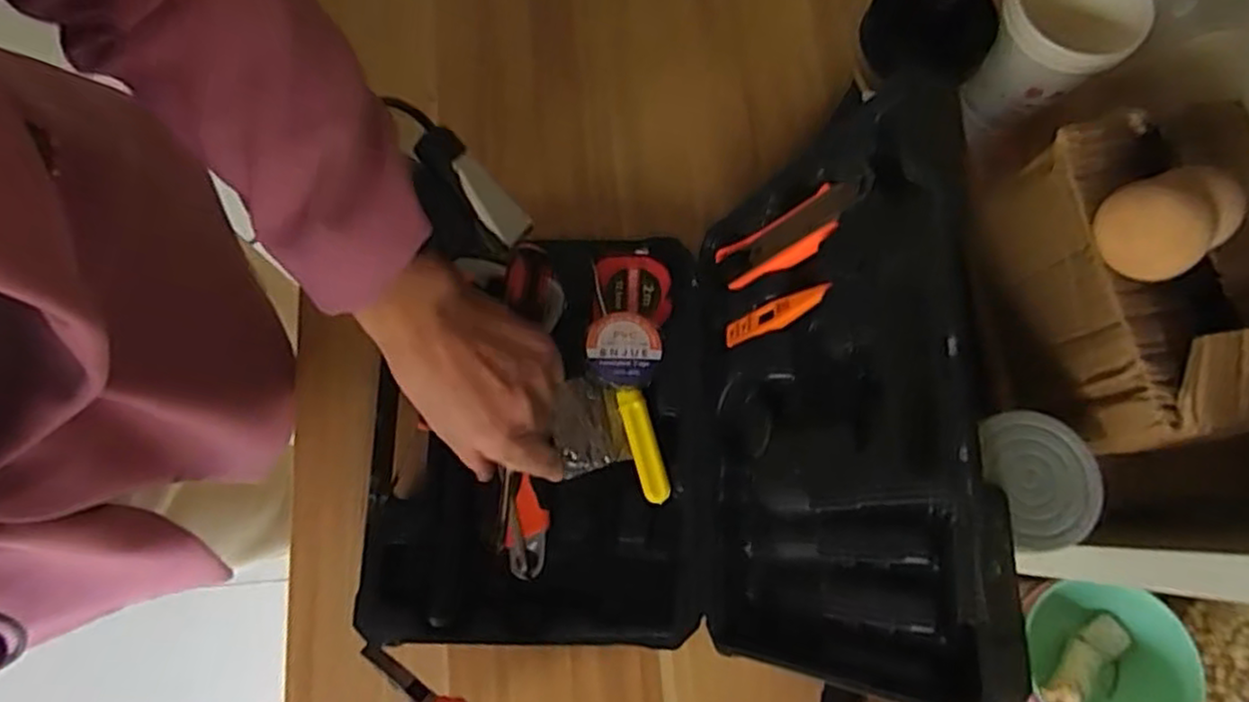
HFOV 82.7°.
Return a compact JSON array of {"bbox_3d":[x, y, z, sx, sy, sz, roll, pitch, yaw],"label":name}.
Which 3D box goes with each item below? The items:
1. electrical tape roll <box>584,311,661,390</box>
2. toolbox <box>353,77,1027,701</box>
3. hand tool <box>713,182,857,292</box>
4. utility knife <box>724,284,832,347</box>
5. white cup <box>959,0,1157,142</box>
[{"bbox_3d":[0.000,0.000,0.479,0.048,0.025,0.050,0,76,1],"label":"electrical tape roll"},{"bbox_3d":[-0.010,0.032,0.386,0.307,0.223,0.265,-2,76,1],"label":"toolbox"},{"bbox_3d":[0.093,-0.065,0.428,0.010,0.128,0.032,9,75,-23],"label":"hand tool"},{"bbox_3d":[0.089,-0.021,0.425,0.006,0.102,0.015,5,75,-24],"label":"utility knife"},{"bbox_3d":[0.228,-0.164,0.388,0.068,0.076,0.063,0,76,1],"label":"white cup"}]

